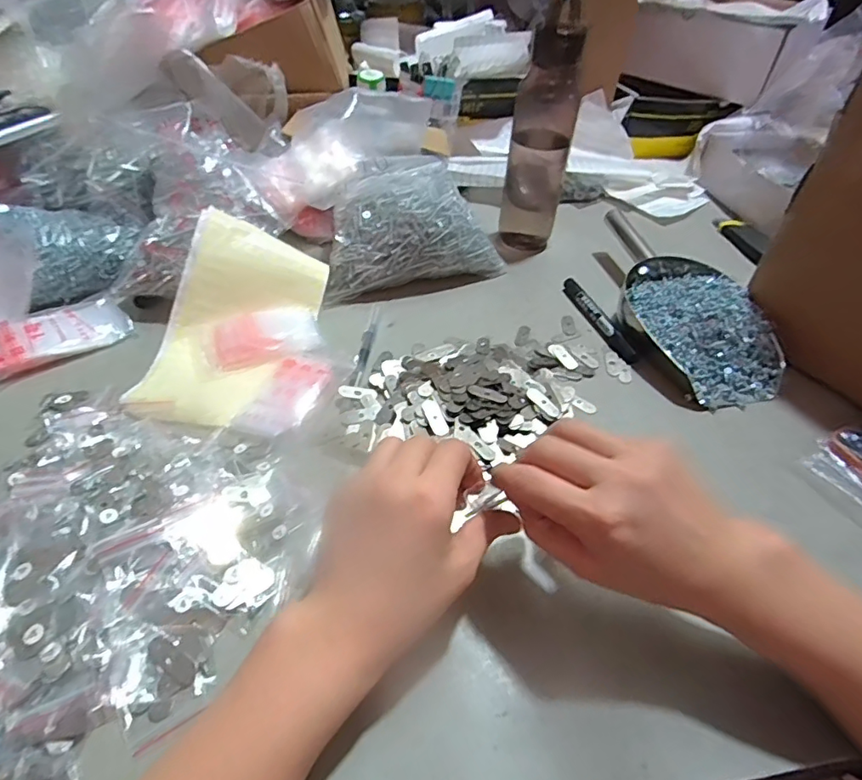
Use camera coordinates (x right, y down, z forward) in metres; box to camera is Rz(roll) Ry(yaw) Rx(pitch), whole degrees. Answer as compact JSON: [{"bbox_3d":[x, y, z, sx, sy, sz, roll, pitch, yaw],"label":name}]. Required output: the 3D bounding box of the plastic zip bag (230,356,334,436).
[{"bbox_3d":[-0.117,0.003,0.445,0.049,0.014,0.093,20,46,16],"label":"plastic zip bag"}]

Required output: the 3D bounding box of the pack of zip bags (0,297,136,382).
[{"bbox_3d":[-0.351,-0.044,0.478,0.146,0.015,0.064,-21,49,-23],"label":"pack of zip bags"}]

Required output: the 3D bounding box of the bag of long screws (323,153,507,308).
[{"bbox_3d":[-0.017,-0.182,0.584,0.195,0.100,0.118,-5,43,-10],"label":"bag of long screws"}]

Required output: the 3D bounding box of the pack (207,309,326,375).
[{"bbox_3d":[-0.152,-0.047,0.492,0.101,0.015,0.062,-14,47,-18],"label":"pack"}]

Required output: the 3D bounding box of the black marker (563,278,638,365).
[{"bbox_3d":[0.173,-0.076,0.556,0.020,0.015,0.135,-10,46,-14],"label":"black marker"}]

